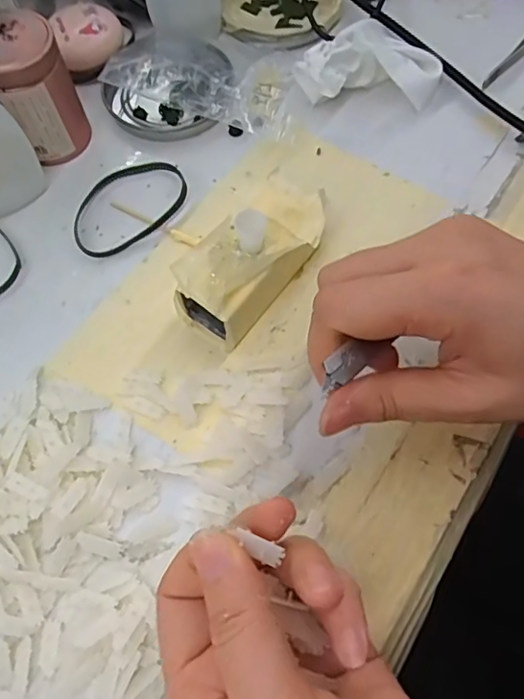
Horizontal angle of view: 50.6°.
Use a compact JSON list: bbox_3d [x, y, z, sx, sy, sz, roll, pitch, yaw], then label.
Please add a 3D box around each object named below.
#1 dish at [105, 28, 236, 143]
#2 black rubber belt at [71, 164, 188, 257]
[{"bbox_3d":[-0.053,-0.164,0.334,0.072,0.018,0.072,0,66,0],"label":"dish"},{"bbox_3d":[-0.074,-0.081,0.310,0.071,0.004,0.049,-33,70,-13],"label":"black rubber belt"}]

